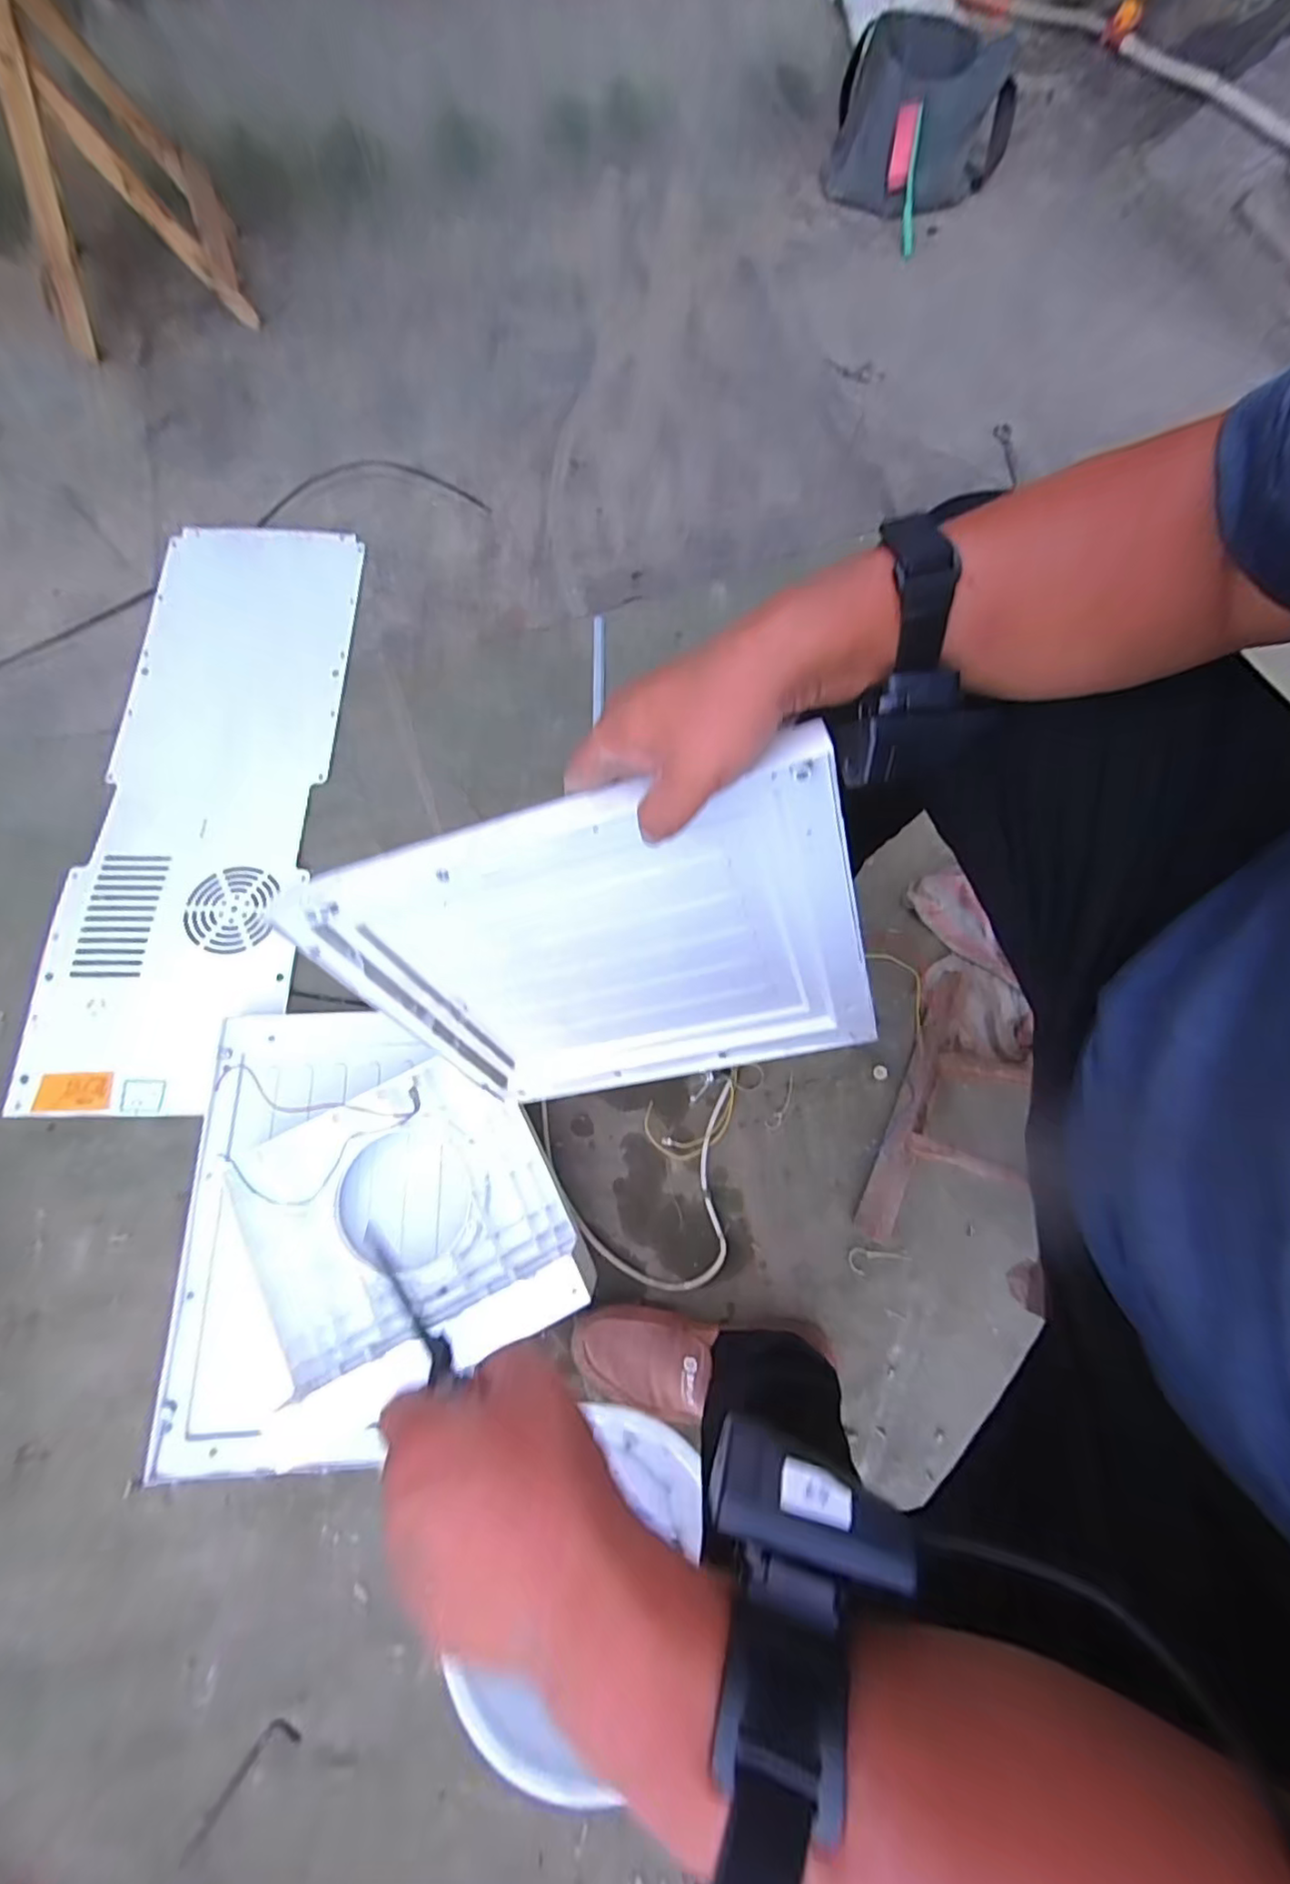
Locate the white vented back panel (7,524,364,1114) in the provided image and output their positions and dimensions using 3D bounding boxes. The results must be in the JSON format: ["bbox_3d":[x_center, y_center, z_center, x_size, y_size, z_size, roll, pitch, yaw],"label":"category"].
[{"bbox_3d":[-0.571,-0.213,0.796,0.288,0.024,0.841,1,73,-2],"label":"white vented back panel"}]

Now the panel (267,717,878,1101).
[{"bbox_3d":[-0.023,0.021,0.449,0.347,0.300,0.025,-14,47,16],"label":"panel"}]

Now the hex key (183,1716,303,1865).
[{"bbox_3d":[-0.350,0.732,0.529,0.028,0.006,0.103,42,66,9],"label":"hex key"}]

